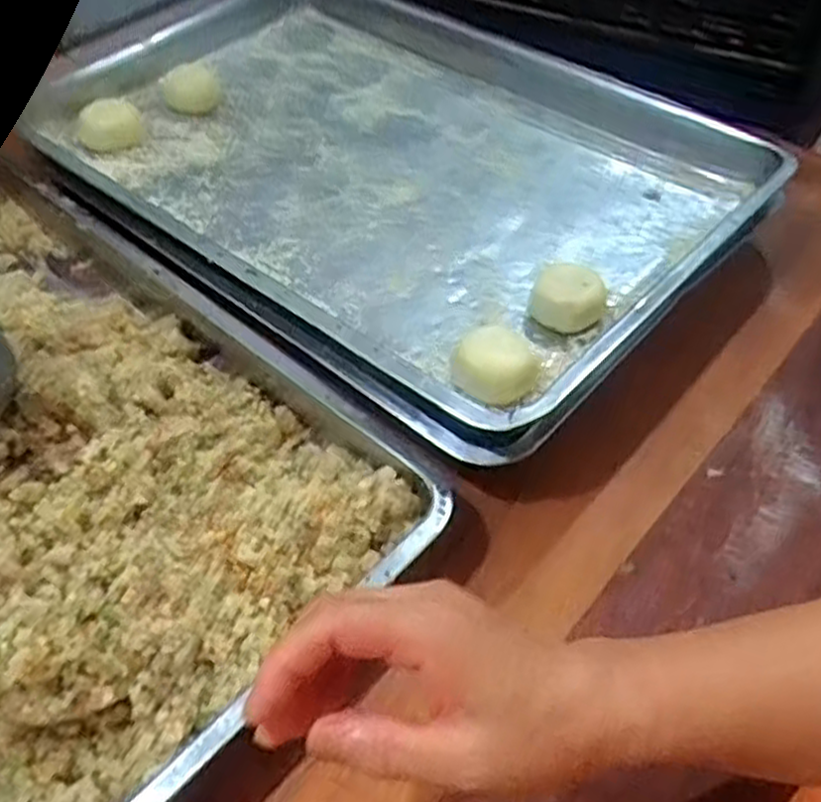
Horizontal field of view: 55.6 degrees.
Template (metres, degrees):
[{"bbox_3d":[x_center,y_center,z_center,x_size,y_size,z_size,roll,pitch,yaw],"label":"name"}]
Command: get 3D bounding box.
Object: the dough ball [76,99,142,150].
[{"bbox_3d":[-0.280,-0.259,0.725,0.055,0.025,0.052,-1,49,1],"label":"dough ball"}]

